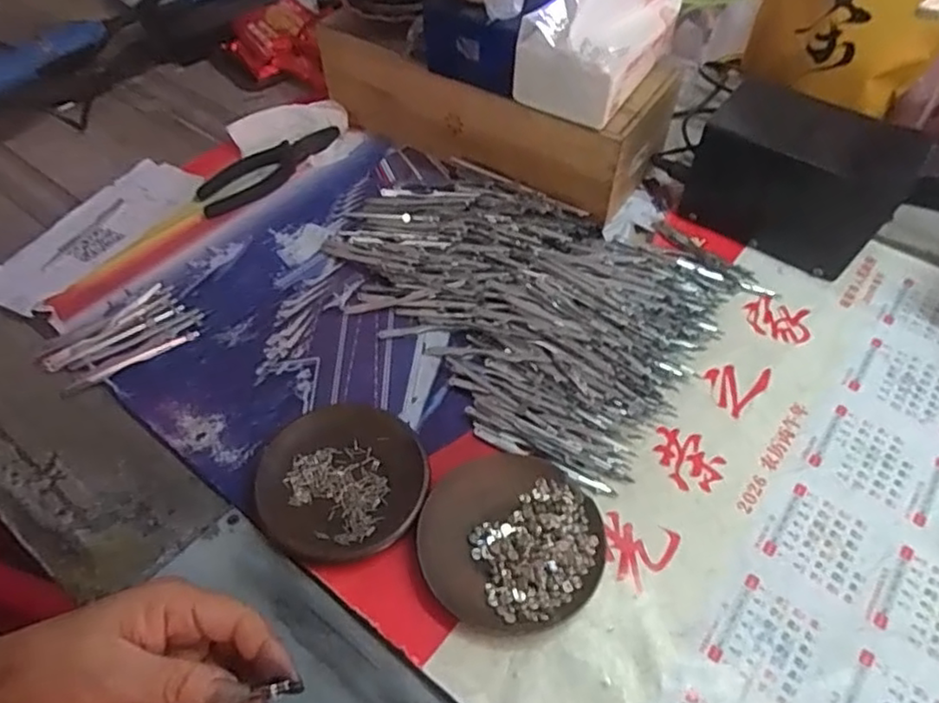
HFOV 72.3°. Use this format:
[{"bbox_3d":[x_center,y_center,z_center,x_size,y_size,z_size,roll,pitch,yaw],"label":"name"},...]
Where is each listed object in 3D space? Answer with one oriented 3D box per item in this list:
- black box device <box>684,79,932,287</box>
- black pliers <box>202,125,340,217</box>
[{"bbox_3d":[0.284,-0.153,0.557,0.157,0.104,0.092,29,59,21],"label":"black box device"},{"bbox_3d":[-0.201,-0.187,0.648,0.051,0.012,0.159,35,61,24],"label":"black pliers"}]

